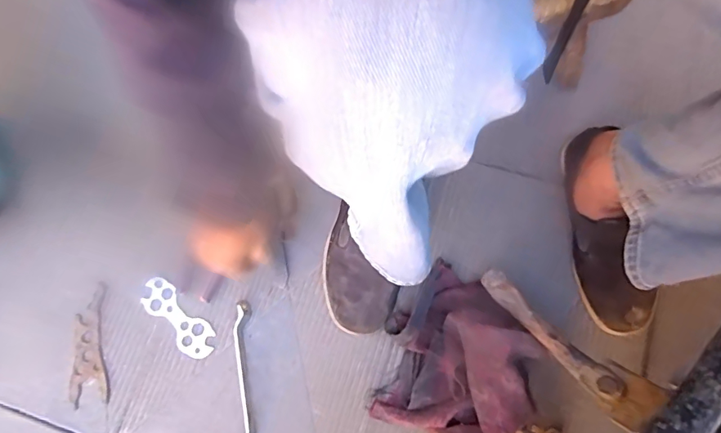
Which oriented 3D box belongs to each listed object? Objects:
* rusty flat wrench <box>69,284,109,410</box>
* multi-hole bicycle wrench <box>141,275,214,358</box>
[{"bbox_3d":[-0.351,0.164,0.608,0.047,0.005,0.149,-12,73,2],"label":"rusty flat wrench"},{"bbox_3d":[-0.238,0.131,0.611,0.127,0.006,0.048,41,82,14],"label":"multi-hole bicycle wrench"}]

